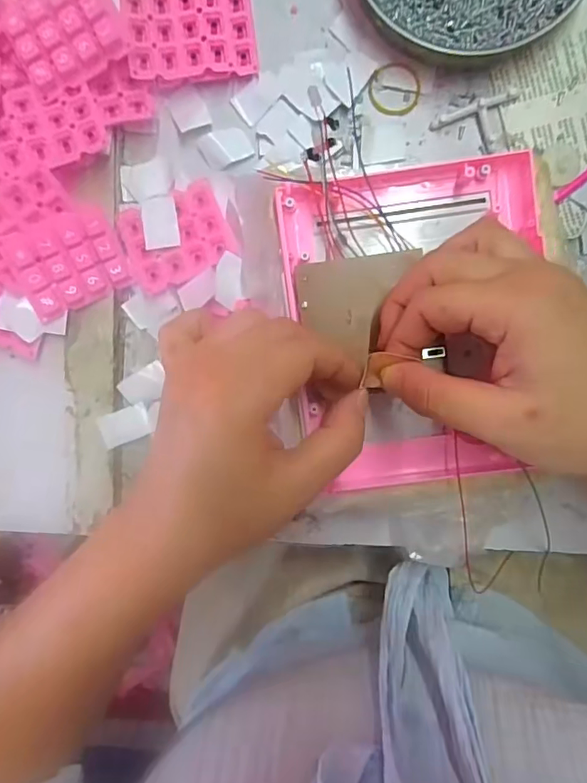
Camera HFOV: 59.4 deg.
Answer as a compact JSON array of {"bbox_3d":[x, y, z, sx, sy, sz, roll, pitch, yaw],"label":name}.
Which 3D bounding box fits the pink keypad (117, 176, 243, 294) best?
[{"bbox_3d":[-0.069,-0.091,0.304,0.061,0.012,0.047,-23,92,4],"label":"pink keypad"}]

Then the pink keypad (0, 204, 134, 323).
[{"bbox_3d":[-0.128,-0.073,0.293,0.061,0.009,0.050,-25,117,-11],"label":"pink keypad"}]

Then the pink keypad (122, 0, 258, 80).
[{"bbox_3d":[-0.057,-0.204,0.289,0.070,0.007,0.050,-7,95,-6],"label":"pink keypad"}]

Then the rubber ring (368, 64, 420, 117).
[{"bbox_3d":[0.059,-0.176,0.300,0.030,0.004,0.029,0,98,0],"label":"rubber ring"}]

